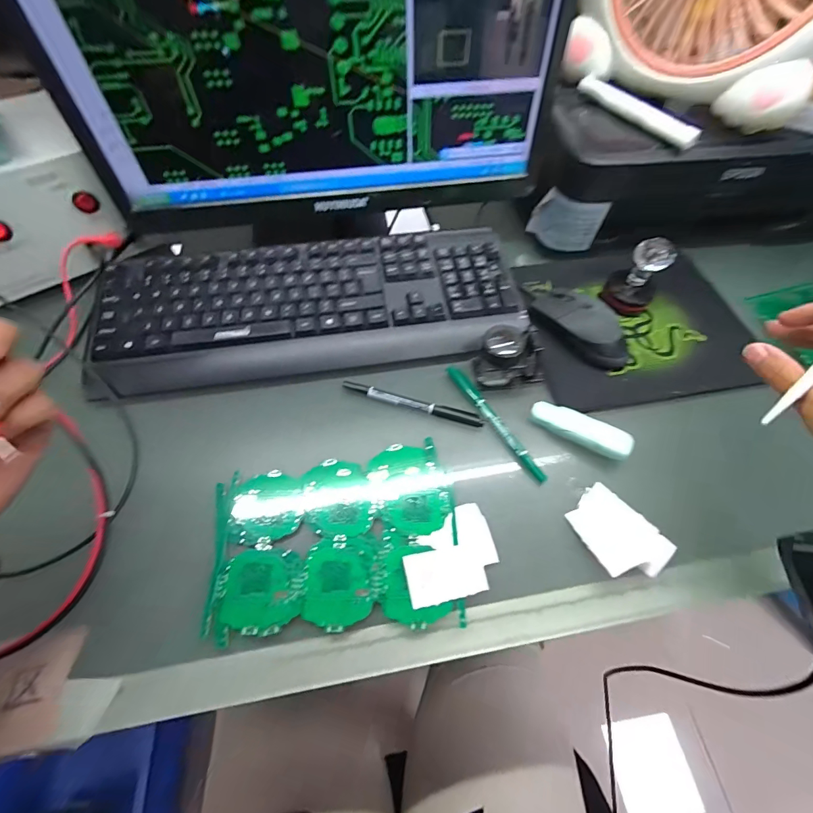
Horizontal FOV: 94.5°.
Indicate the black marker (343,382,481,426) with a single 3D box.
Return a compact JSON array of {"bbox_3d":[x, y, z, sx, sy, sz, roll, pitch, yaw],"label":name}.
[{"bbox_3d":[0.005,-0.002,0.360,0.135,0.012,0.013,15,68,4],"label":"black marker"}]

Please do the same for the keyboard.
[{"bbox_3d":[-0.095,-0.107,0.396,0.423,0.021,0.163,-8,68,-5],"label":"keyboard"}]

